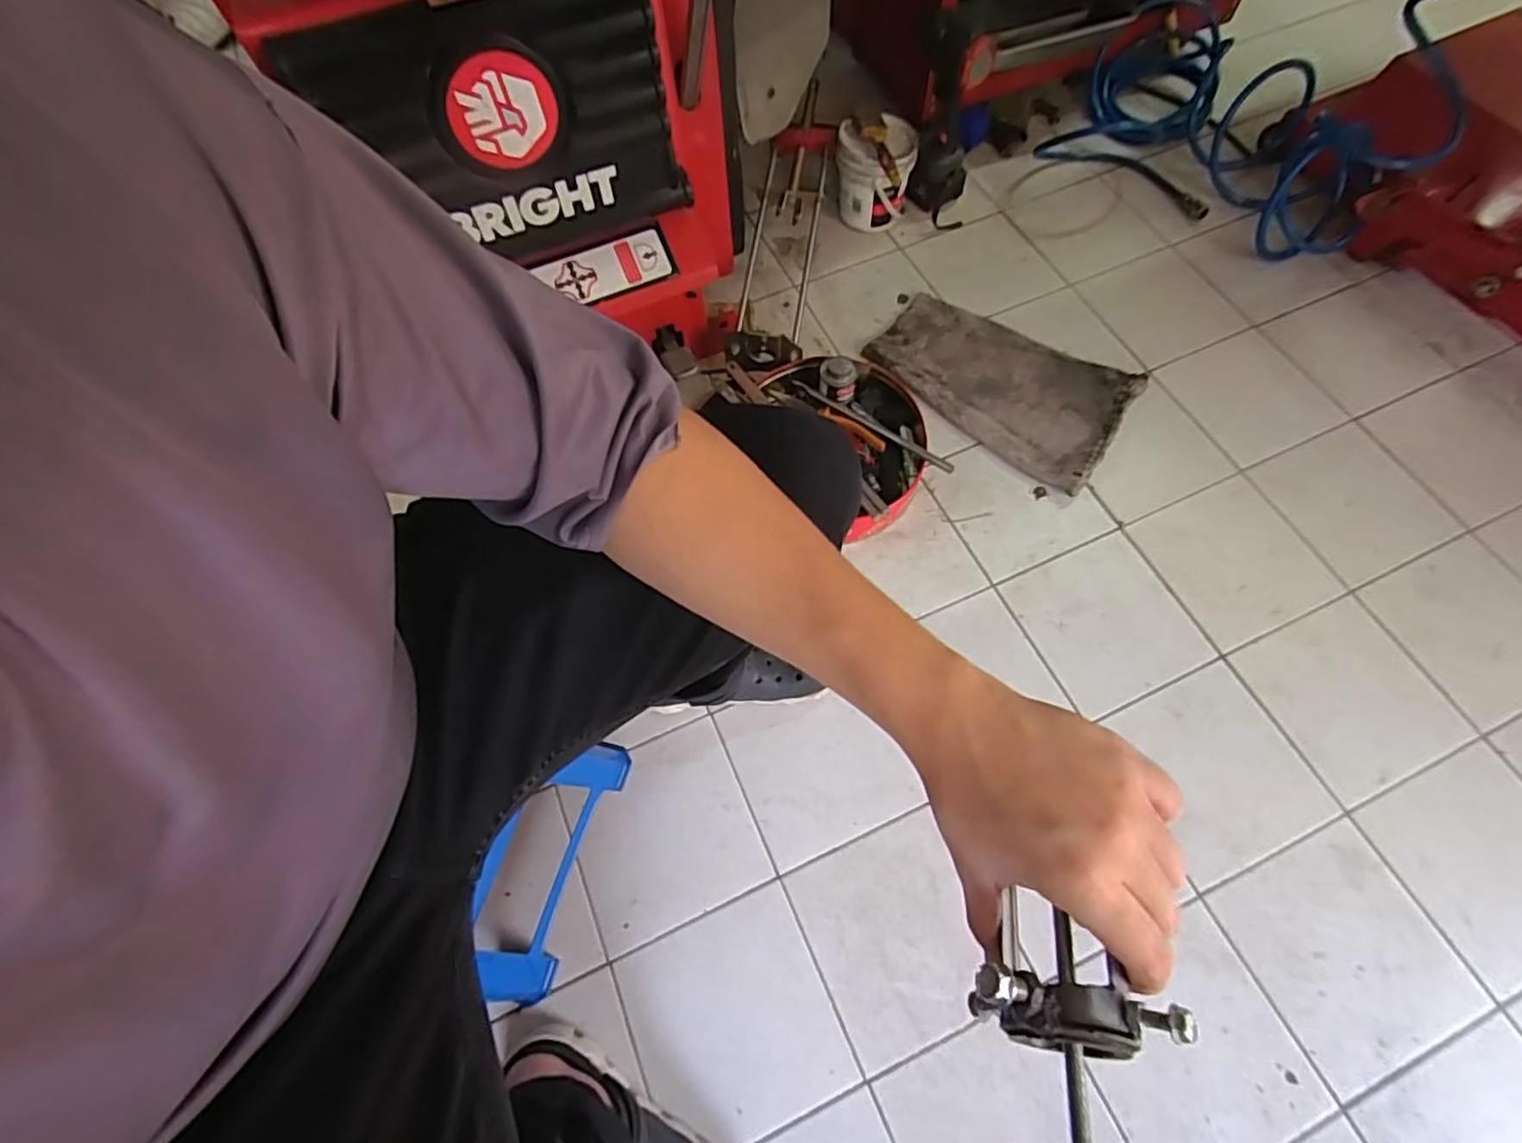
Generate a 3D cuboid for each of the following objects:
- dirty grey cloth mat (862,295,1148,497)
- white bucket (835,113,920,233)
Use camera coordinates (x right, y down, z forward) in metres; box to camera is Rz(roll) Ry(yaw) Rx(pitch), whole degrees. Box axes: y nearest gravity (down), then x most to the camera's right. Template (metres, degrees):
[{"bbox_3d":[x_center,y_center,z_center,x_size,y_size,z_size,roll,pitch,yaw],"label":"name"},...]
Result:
[{"bbox_3d":[0.342,-0.279,0.967,0.354,0.014,0.215,31,71,16],"label":"dirty grey cloth mat"},{"bbox_3d":[0.181,-0.631,1.058,0.120,0.146,0.129,-1,65,2],"label":"white bucket"}]

